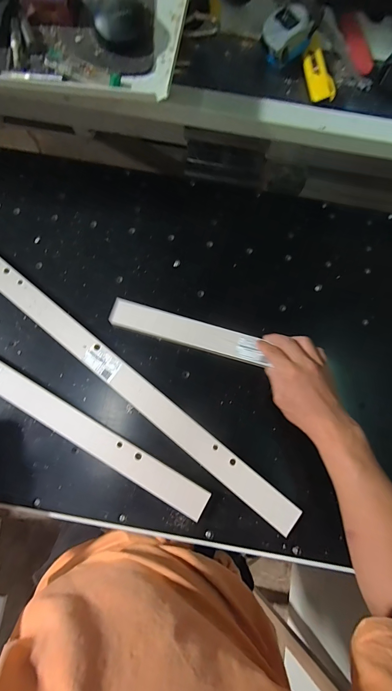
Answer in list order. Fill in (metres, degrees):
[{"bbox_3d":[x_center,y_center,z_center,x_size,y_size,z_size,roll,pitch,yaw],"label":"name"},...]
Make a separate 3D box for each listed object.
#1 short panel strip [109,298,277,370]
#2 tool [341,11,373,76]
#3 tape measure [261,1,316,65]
[{"bbox_3d":[-0.011,-0.021,0.517,0.250,0.014,0.045,17,76,4],"label":"short panel strip"},{"bbox_3d":[0.255,-0.481,0.518,0.029,0.012,0.128,-5,76,-2],"label":"tool"},{"bbox_3d":[0.135,-0.461,0.488,0.065,0.053,0.056,-19,77,-6],"label":"tape measure"}]

